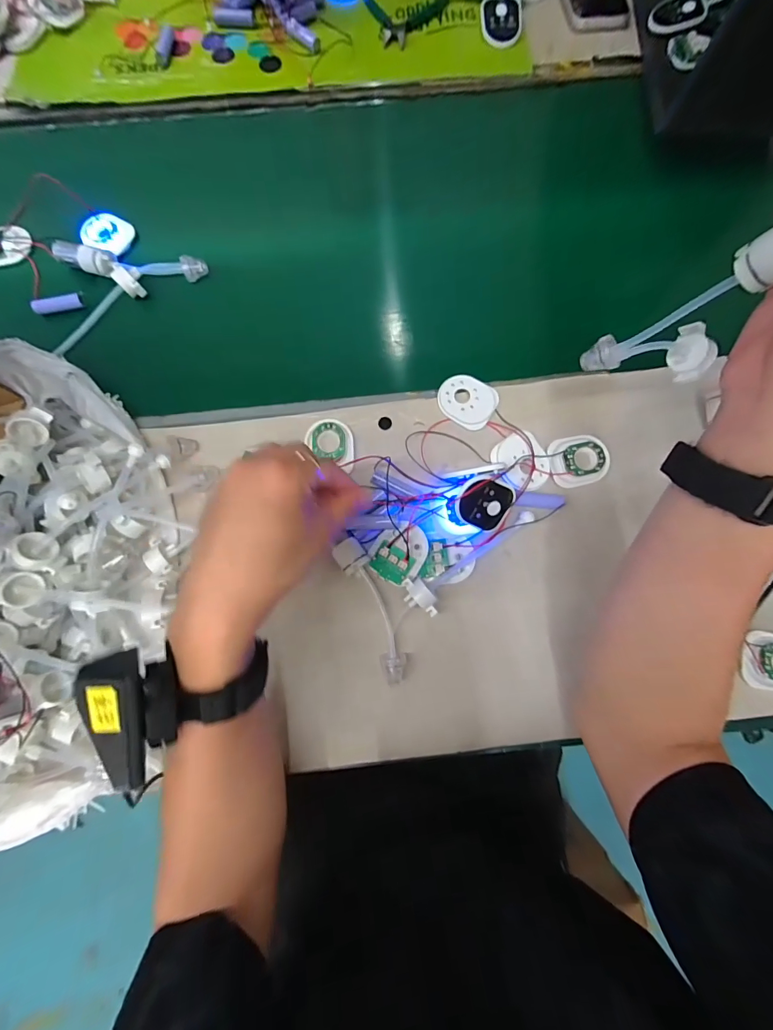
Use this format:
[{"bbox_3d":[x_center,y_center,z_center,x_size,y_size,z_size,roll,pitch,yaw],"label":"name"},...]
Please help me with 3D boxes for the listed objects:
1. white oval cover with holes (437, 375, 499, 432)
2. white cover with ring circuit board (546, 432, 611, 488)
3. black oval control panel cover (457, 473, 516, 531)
[{"bbox_3d":[0.079,-0.112,0.387,0.056,0.012,0.046,30,81,5],"label":"white oval cover with holes"},{"bbox_3d":[0.185,-0.053,0.376,0.057,0.007,0.048,-13,80,-2],"label":"white cover with ring circuit board"},{"bbox_3d":[0.089,-0.011,0.354,0.054,0.007,0.045,25,102,-28],"label":"black oval control panel cover"}]

